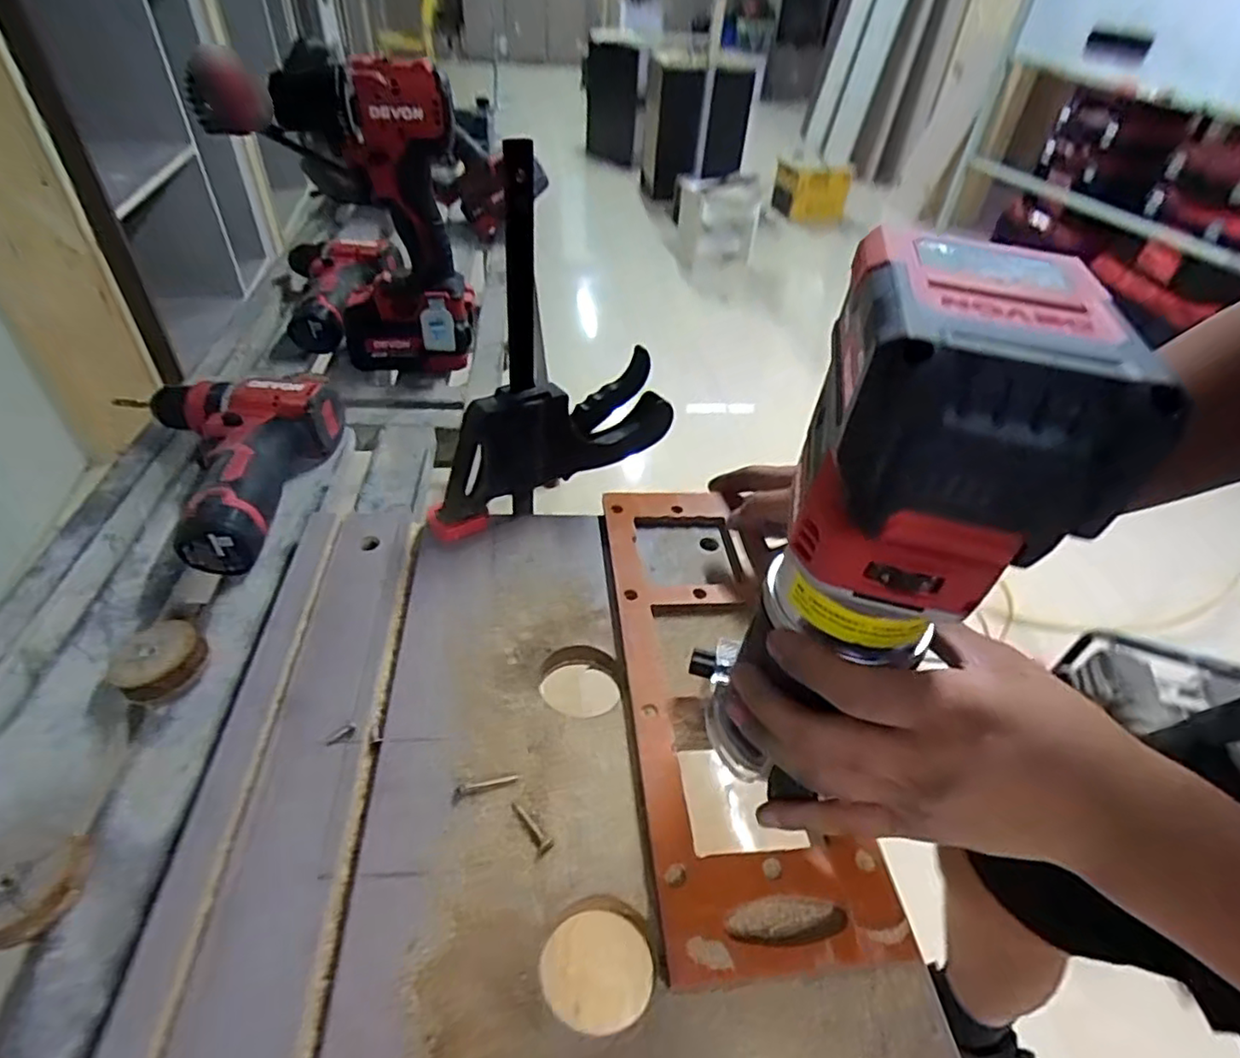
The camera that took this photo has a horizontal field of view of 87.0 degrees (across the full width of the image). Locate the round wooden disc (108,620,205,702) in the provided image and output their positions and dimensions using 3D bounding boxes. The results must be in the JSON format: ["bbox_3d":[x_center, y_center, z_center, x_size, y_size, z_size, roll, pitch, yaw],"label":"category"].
[{"bbox_3d":[-0.269,0.075,0.381,0.045,0.023,0.050,-31,53,-33],"label":"round wooden disc"}]

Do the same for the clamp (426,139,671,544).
[{"bbox_3d":[-0.049,-0.118,0.440,0.197,0.240,0.031,-23,49,-27],"label":"clamp"}]

